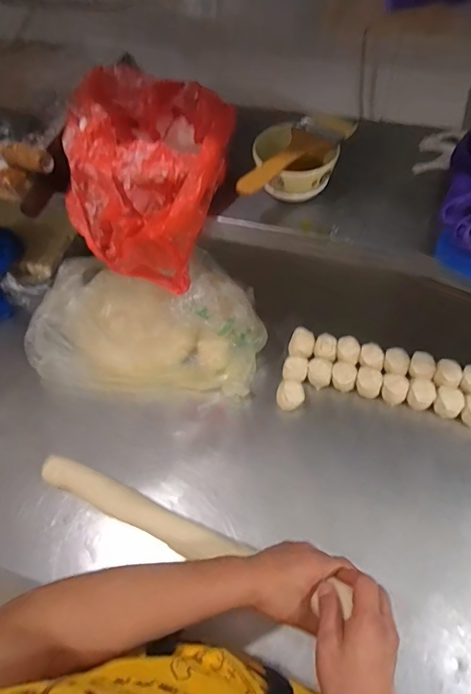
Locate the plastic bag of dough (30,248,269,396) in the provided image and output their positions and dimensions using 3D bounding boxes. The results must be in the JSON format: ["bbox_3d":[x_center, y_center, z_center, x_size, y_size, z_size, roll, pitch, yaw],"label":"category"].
[{"bbox_3d":[-0.177,-0.048,0.795,0.451,0.145,0.227,4,59,6],"label":"plastic bag of dough"}]

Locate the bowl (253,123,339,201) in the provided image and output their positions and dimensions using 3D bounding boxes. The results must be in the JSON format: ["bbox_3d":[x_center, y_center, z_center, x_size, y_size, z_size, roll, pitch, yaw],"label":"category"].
[{"bbox_3d":[0.079,-0.248,0.581,0.096,0.063,0.096,-2,58,3],"label":"bowl"}]

